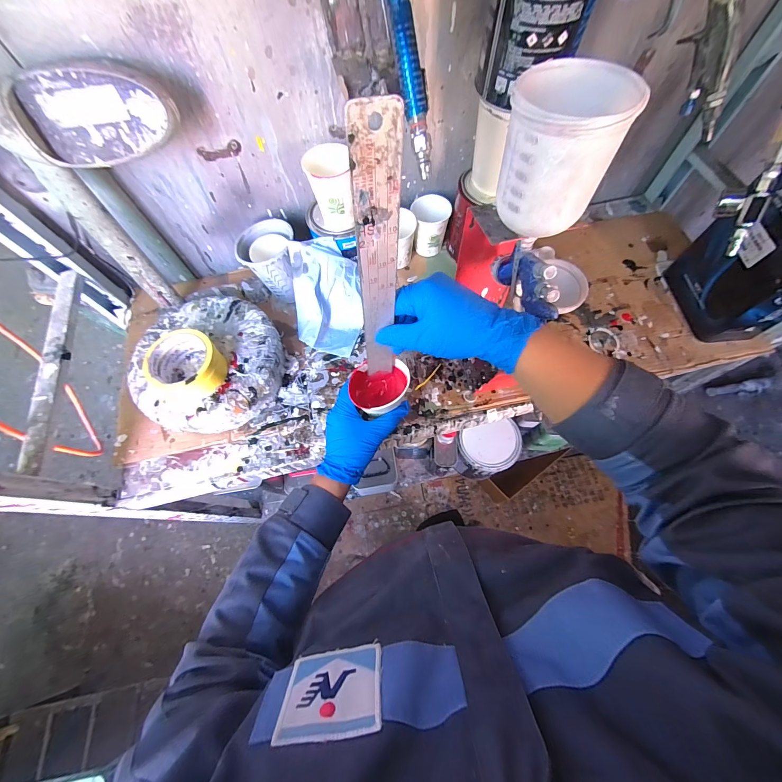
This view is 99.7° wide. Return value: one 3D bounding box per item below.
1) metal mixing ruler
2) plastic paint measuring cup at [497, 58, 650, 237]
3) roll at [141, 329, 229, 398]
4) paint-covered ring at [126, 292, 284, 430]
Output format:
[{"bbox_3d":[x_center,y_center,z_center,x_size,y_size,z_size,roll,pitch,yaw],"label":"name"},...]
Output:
[{"bbox_3d":[-0.011,-0.088,0.292,0.032,0.274,0.005,-13,65,-7],"label":"metal mixing ruler"},{"bbox_3d":[0.149,-0.215,0.301,0.097,0.100,0.089,21,70,11],"label":"plastic paint measuring cup"},{"bbox_3d":[-0.286,-0.040,0.466,0.090,0.047,0.084,-1,67,2],"label":"roll"},{"bbox_3d":[-0.288,-0.042,0.538,0.215,0.080,0.213,-1,67,2],"label":"paint-covered ring"}]

